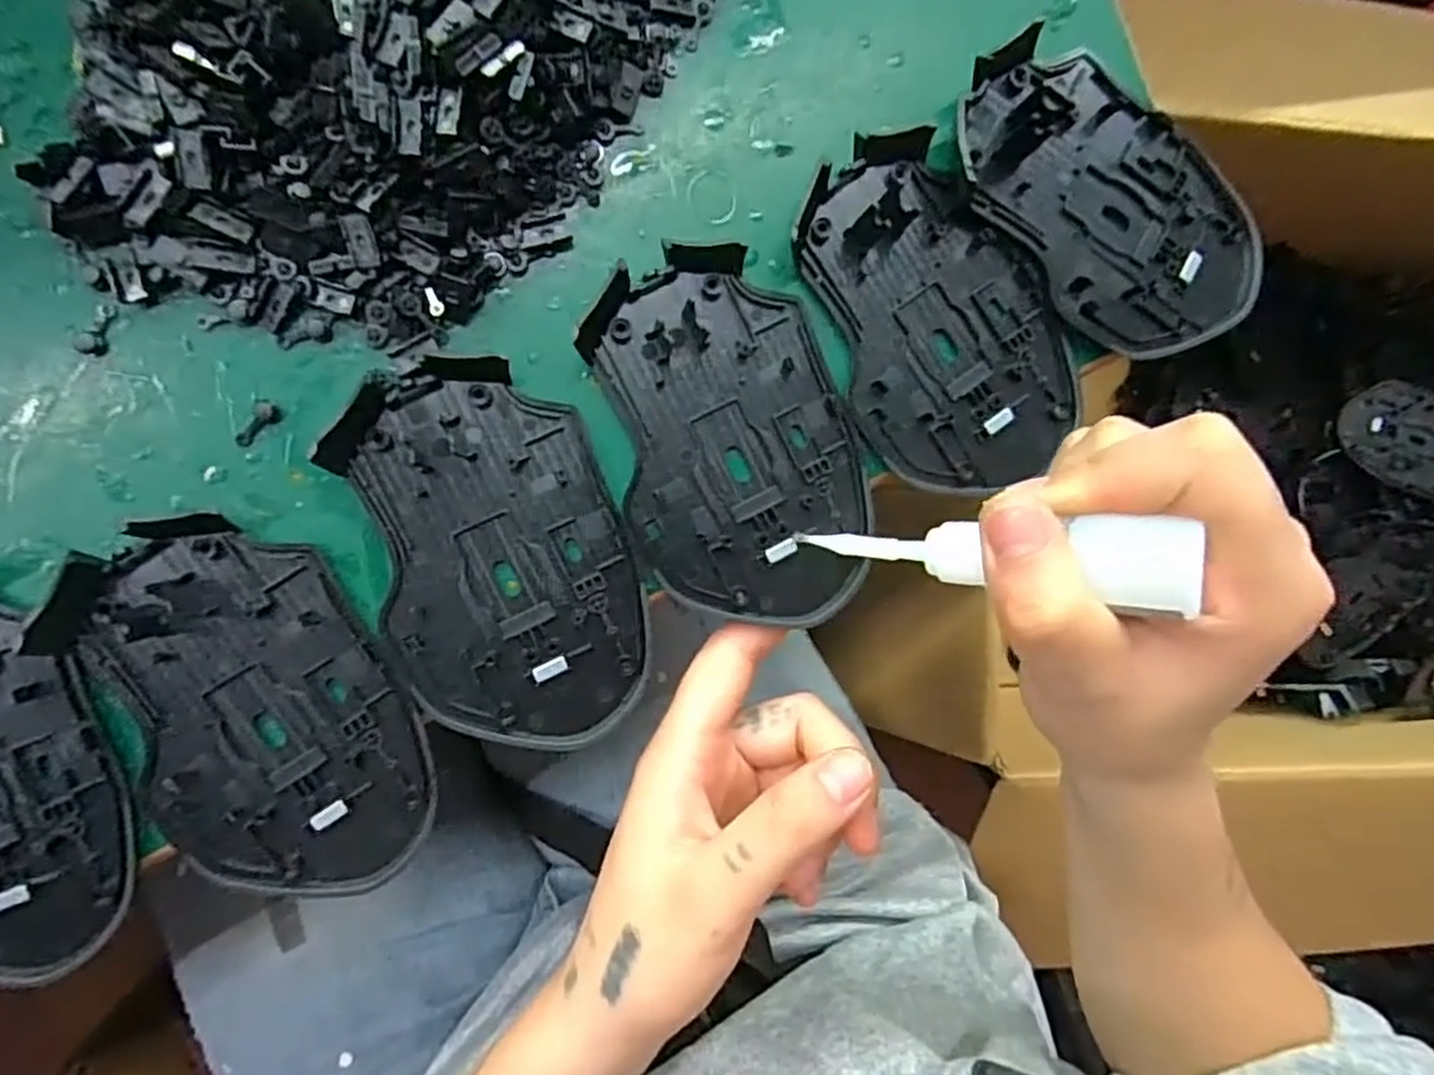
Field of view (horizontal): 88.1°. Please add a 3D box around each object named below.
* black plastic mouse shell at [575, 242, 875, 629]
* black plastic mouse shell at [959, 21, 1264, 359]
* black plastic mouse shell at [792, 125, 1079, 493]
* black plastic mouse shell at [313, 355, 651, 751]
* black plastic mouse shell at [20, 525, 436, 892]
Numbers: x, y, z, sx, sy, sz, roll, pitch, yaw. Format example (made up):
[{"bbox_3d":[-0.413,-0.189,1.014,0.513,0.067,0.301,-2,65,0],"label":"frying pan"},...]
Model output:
[{"bbox_3d":[0.006,-0.027,0.222,0.071,0.017,0.114,-20,94,-7],"label":"black plastic mouse shell"},{"bbox_3d":[0.126,-0.107,0.238,0.112,0.010,0.070,42,85,-7],"label":"black plastic mouse shell"},{"bbox_3d":[0.071,-0.068,0.231,0.071,0.008,0.109,-28,95,-7],"label":"black plastic mouse shell"},{"bbox_3d":[-0.062,0.007,0.216,0.071,0.014,0.114,-16,93,-7],"label":"black plastic mouse shell"},{"bbox_3d":[-0.130,0.050,0.207,0.072,0.011,0.113,-28,95,-7],"label":"black plastic mouse shell"}]

